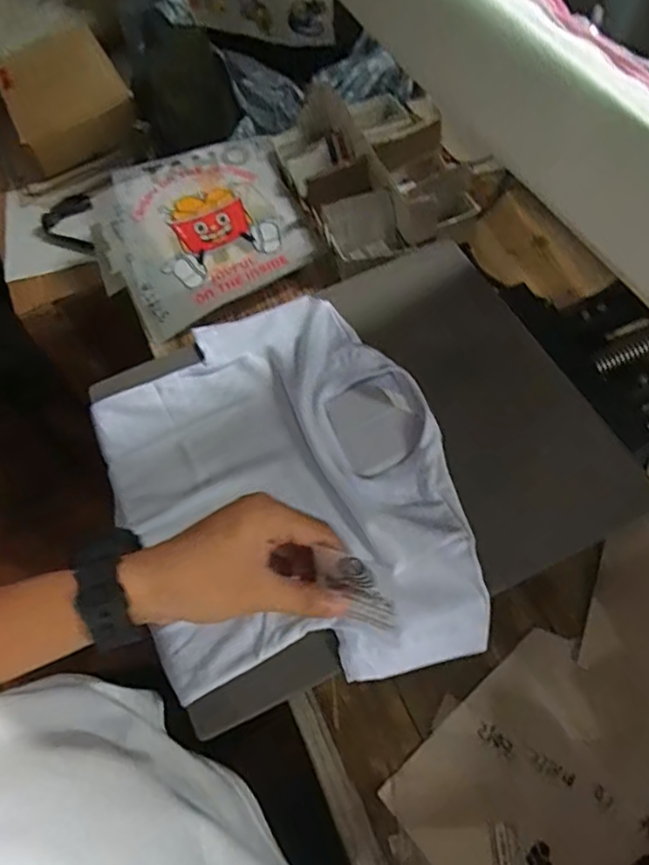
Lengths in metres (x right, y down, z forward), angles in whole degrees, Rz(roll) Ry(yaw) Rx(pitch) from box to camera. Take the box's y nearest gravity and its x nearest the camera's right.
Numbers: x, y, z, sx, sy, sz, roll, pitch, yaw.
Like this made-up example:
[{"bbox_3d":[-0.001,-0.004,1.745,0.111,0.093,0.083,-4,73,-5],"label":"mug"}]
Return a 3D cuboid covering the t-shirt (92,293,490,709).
[{"bbox_3d":[-0.046,0.041,0.588,0.304,0.033,0.399,-19,62,-6],"label":"t-shirt"}]

